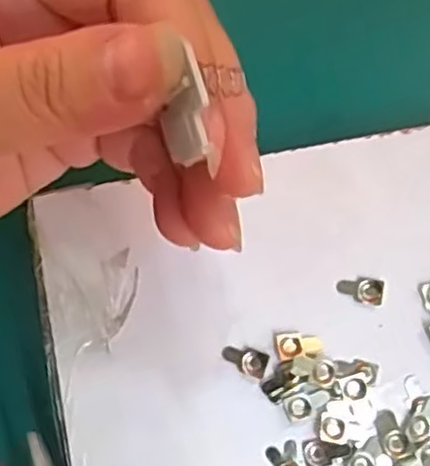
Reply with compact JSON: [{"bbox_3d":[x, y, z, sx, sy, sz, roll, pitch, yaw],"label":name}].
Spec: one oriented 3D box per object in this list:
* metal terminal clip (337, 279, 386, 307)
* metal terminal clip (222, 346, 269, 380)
[{"bbox_3d":[0.044,0.018,0.213,0.014,0.004,0.008,7,82,2],"label":"metal terminal clip"},{"bbox_3d":[0.009,0.039,0.209,0.014,0.004,0.008,12,82,3],"label":"metal terminal clip"}]

